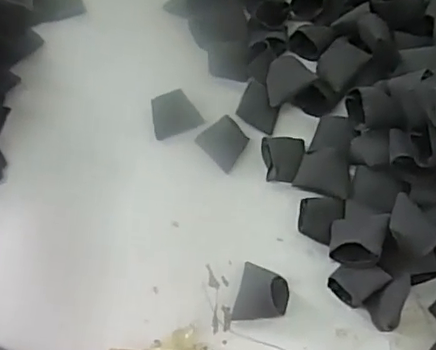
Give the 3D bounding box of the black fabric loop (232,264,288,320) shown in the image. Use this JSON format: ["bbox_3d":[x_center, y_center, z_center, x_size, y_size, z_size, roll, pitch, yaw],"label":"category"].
[{"bbox_3d":[0.032,0.082,0.413,0.036,0.032,0.041,12,60,11],"label":"black fabric loop"}]

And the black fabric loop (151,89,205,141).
[{"bbox_3d":[-0.037,-0.054,0.501,0.041,0.021,0.035,-14,59,-4],"label":"black fabric loop"}]

